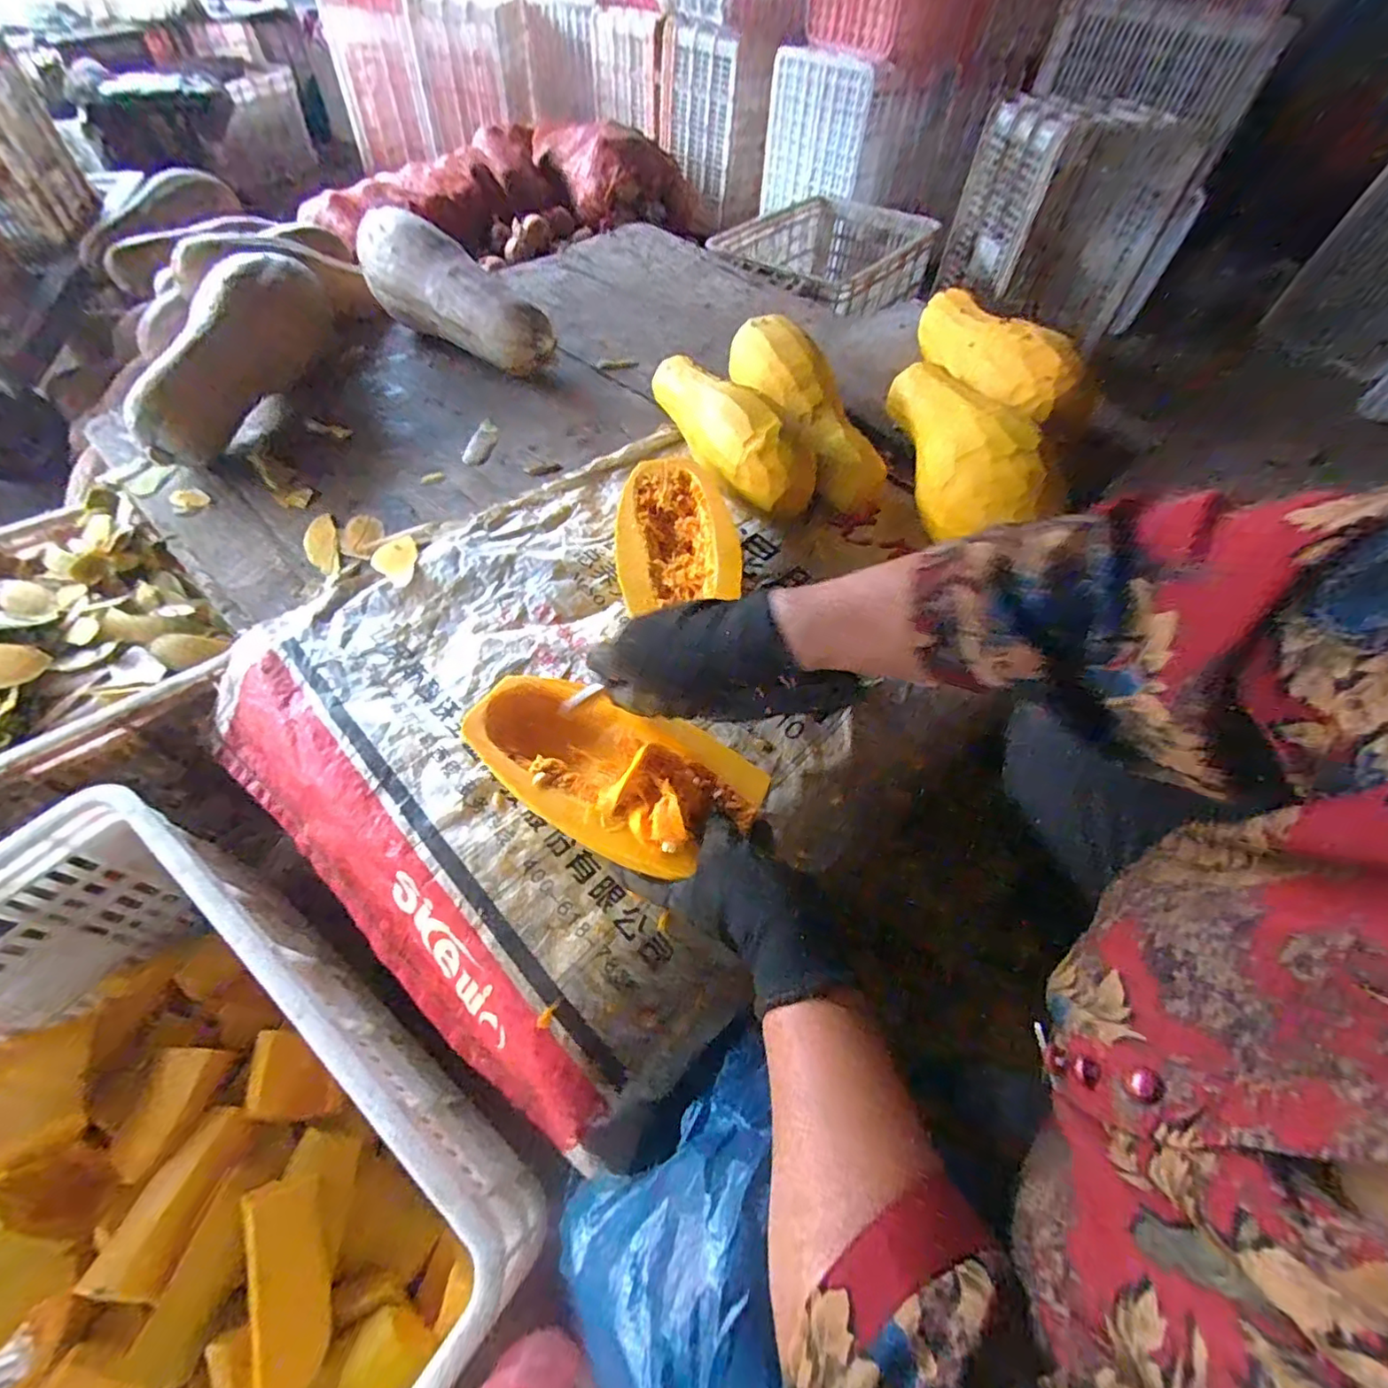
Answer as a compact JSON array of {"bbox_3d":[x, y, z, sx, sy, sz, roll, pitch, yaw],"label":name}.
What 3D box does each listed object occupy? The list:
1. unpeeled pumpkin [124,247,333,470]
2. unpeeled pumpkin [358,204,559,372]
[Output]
[{"bbox_3d":[-0.548,-0.411,0.722,0.100,0.116,0.338,4,55,-2],"label":"unpeeled pumpkin"},{"bbox_3d":[-0.332,-0.558,0.829,0.361,0.113,0.112,31,59,16],"label":"unpeeled pumpkin"}]

